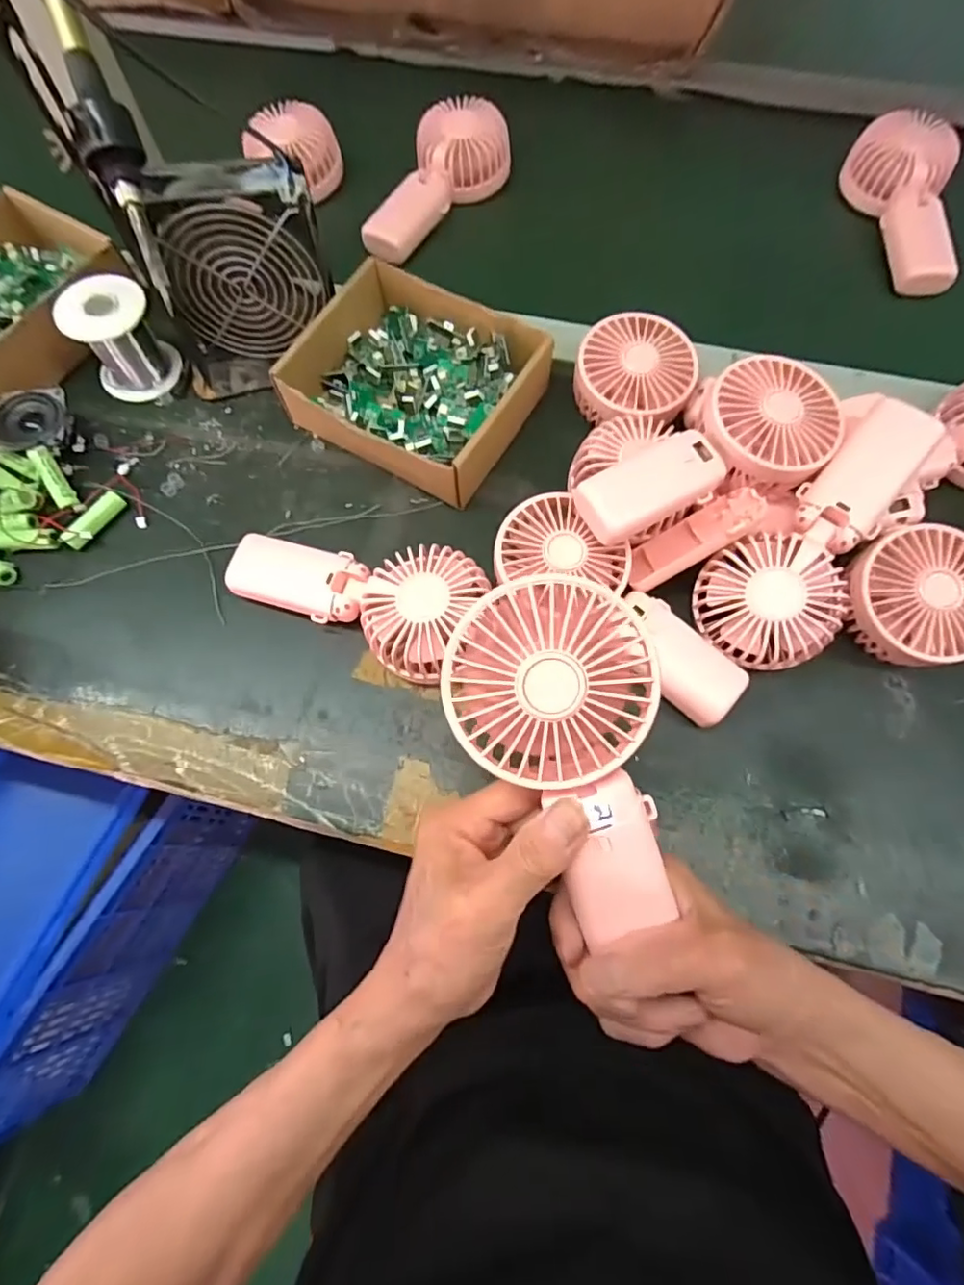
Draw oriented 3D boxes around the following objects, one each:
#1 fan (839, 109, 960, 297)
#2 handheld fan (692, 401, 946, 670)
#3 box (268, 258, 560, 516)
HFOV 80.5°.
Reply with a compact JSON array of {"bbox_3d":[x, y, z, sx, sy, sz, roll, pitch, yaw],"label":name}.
[{"bbox_3d":[0.377,-0.394,0.507,0.078,0.049,0.165,6,70,3],"label":"fan"},{"bbox_3d":[0.215,-0.067,0.365,0.086,0.032,0.180,38,93,14],"label":"handheld fan"},{"bbox_3d":[-0.051,-0.202,0.440,0.176,0.051,0.146,28,73,11],"label":"box"}]

